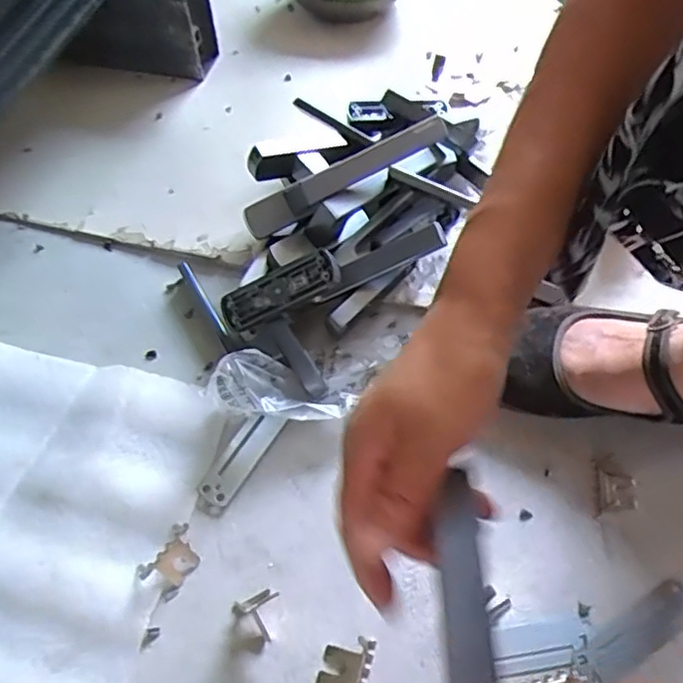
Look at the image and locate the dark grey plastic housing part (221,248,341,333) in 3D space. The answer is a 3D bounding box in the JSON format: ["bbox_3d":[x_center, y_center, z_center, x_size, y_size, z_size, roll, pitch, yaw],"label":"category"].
[{"bbox_3d":[-0.048,-0.041,0.524,0.099,0.018,0.032,-25,85,16],"label":"dark grey plastic housing part"}]

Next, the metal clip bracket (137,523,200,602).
[{"bbox_3d":[-0.115,0.149,0.445,0.028,0.020,0.043,32,62,20],"label":"metal clip bracket"}]

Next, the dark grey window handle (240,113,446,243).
[{"bbox_3d":[0.001,-0.140,0.551,0.186,0.041,0.027,-27,58,6],"label":"dark grey window handle"}]

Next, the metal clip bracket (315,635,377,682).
[{"bbox_3d":[0.002,0.208,0.413,0.031,0.004,0.045,14,57,10],"label":"metal clip bracket"}]

